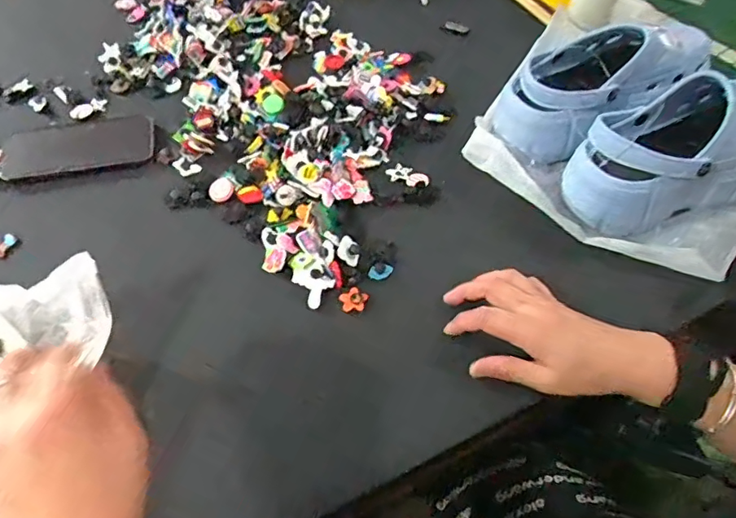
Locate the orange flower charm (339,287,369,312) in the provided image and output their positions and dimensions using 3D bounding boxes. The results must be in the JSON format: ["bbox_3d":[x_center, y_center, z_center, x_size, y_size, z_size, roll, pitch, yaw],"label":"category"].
[{"bbox_3d":[-0.013,0.038,0.486,0.026,0.012,0.021,-8,54,-5],"label":"orange flower charm"}]

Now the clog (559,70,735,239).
[{"bbox_3d":[0.315,-0.105,0.526,0.239,0.090,0.117,-24,57,-17],"label":"clog"}]

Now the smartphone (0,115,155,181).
[{"bbox_3d":[-0.332,-0.131,0.606,0.163,0.005,0.084,-10,54,-7],"label":"smartphone"}]

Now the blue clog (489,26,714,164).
[{"bbox_3d":[0.263,-0.199,0.593,0.242,0.099,0.118,-32,60,-21],"label":"blue clog"}]

